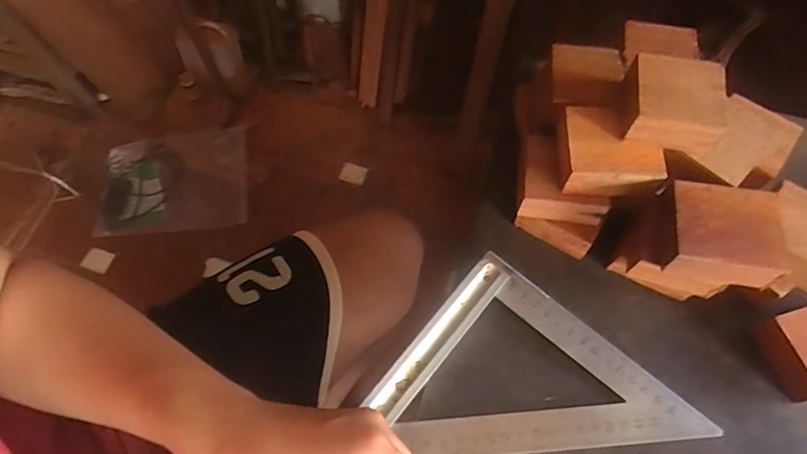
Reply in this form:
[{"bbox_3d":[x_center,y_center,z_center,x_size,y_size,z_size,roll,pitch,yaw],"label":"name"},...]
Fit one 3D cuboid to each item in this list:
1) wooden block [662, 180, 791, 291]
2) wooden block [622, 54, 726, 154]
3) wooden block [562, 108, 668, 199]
[{"bbox_3d":[0.197,0.003,0.318,0.069,0.024,0.055,9,64,6],"label":"wooden block"},{"bbox_3d":[0.176,-0.081,0.330,0.056,0.027,0.054,10,64,6],"label":"wooden block"},{"bbox_3d":[0.139,-0.051,0.345,0.065,0.027,0.052,5,64,4],"label":"wooden block"}]

